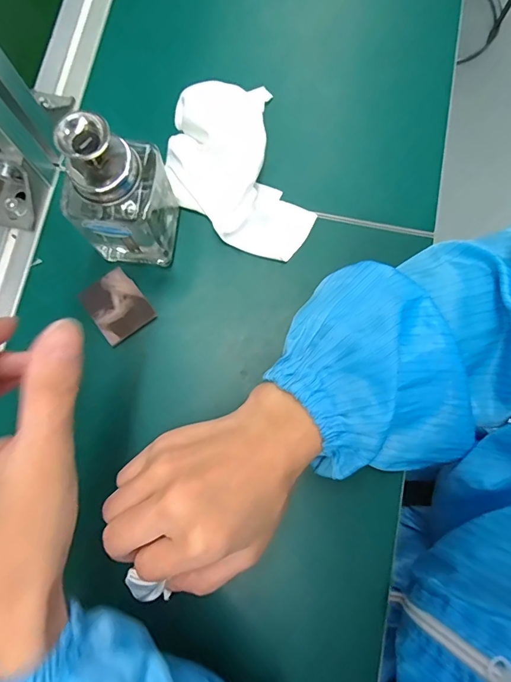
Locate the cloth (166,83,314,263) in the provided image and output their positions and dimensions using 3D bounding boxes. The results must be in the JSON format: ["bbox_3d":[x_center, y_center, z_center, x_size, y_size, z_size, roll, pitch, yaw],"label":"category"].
[{"bbox_3d":[-0.016,-0.126,0.315,0.092,0.039,0.142,-25,80,-5],"label":"cloth"}]

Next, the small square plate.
[{"bbox_3d":[-0.101,-0.026,0.310,0.039,0.004,0.047,-37,84,-11],"label":"small square plate"}]

